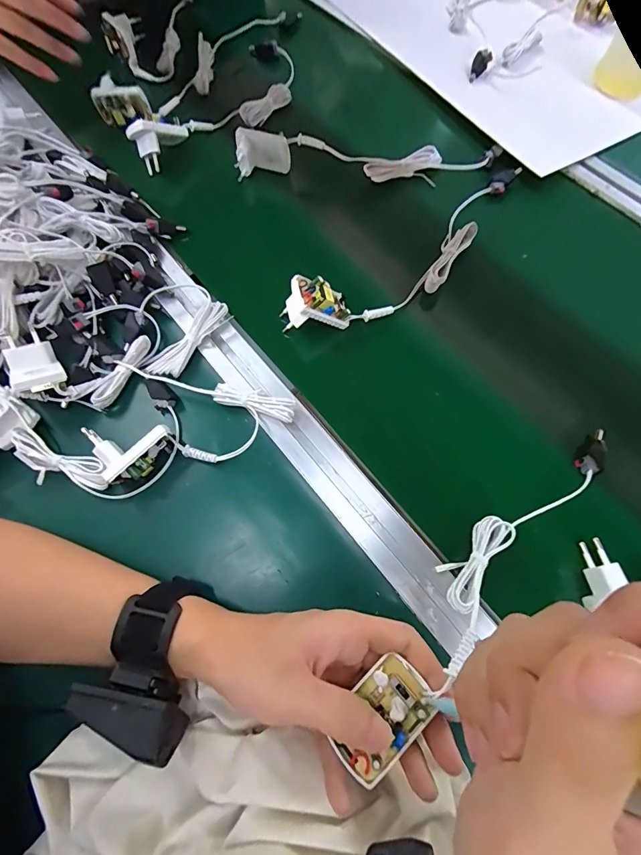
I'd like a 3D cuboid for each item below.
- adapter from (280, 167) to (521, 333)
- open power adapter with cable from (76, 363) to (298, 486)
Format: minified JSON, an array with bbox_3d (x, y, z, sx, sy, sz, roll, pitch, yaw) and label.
[{"bbox_3d":[0.102,-0.175,0.400,0.310,0.043,0.068,-34,71,-18],"label":"adapter"},{"bbox_3d":[-0.109,0.004,0.333,0.161,0.031,0.106,12,64,2],"label":"open power adapter with cable"}]

